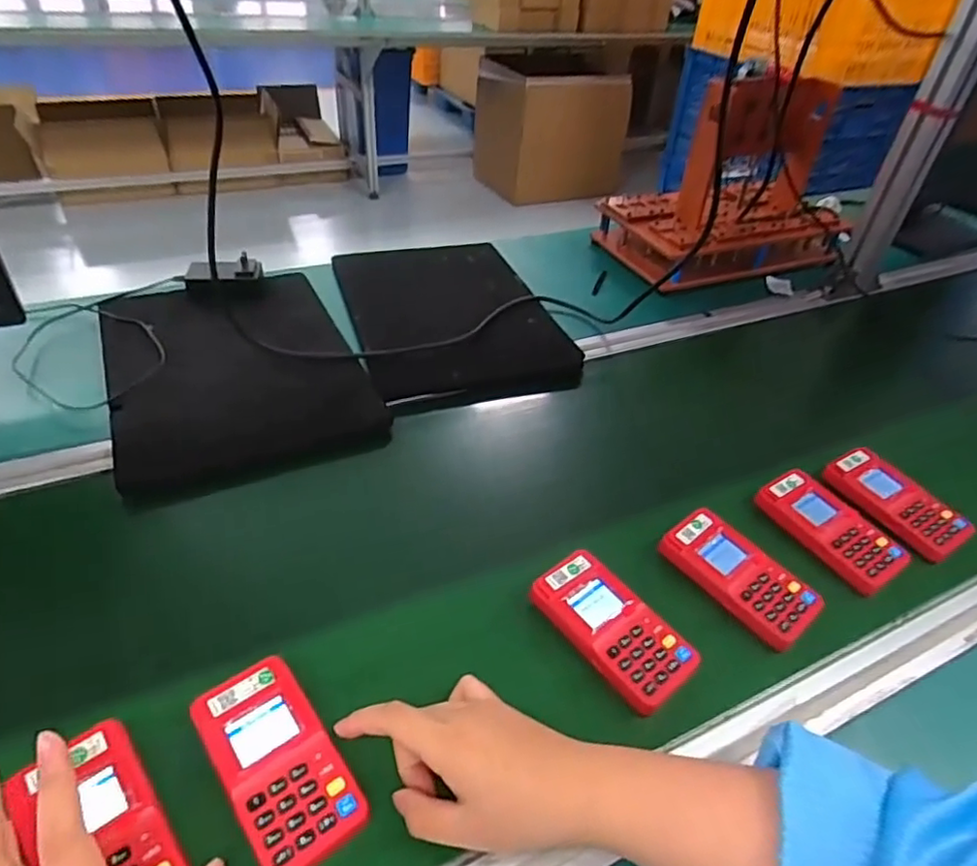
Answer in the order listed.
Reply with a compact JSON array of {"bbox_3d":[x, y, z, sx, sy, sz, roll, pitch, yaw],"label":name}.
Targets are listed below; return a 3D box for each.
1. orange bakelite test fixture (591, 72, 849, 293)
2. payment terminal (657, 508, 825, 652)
[{"bbox_3d":[0.384,-0.393,0.972,0.352,0.265,0.229,-14,42,-26],"label":"orange bakelite test fixture"},{"bbox_3d":[0.207,0.119,0.520,0.058,0.029,0.124,-24,47,-35],"label":"payment terminal"}]

